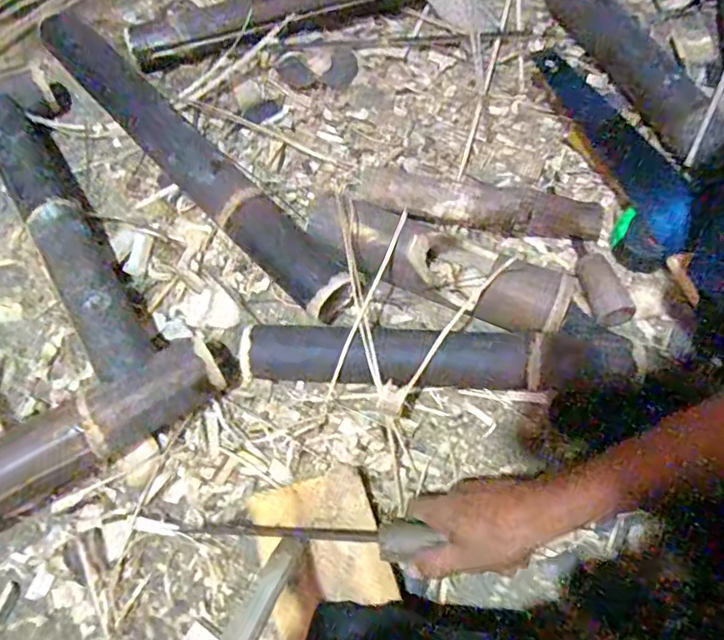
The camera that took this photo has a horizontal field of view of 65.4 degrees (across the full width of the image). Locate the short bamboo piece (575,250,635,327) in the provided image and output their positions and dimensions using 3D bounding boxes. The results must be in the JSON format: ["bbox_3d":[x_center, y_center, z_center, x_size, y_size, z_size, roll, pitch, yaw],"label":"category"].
[{"bbox_3d":[0.273,-0.036,0.647,0.048,0.050,0.101,-14,69,-5],"label":"short bamboo piece"}]

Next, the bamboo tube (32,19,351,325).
[{"bbox_3d":[-0.217,-0.216,0.696,0.083,0.079,0.567,-41,74,-15],"label":"bamboo tube"}]

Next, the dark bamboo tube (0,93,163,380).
[{"bbox_3d":[-0.348,-0.104,0.664,0.069,0.079,0.422,-31,72,-12],"label":"dark bamboo tube"}]

